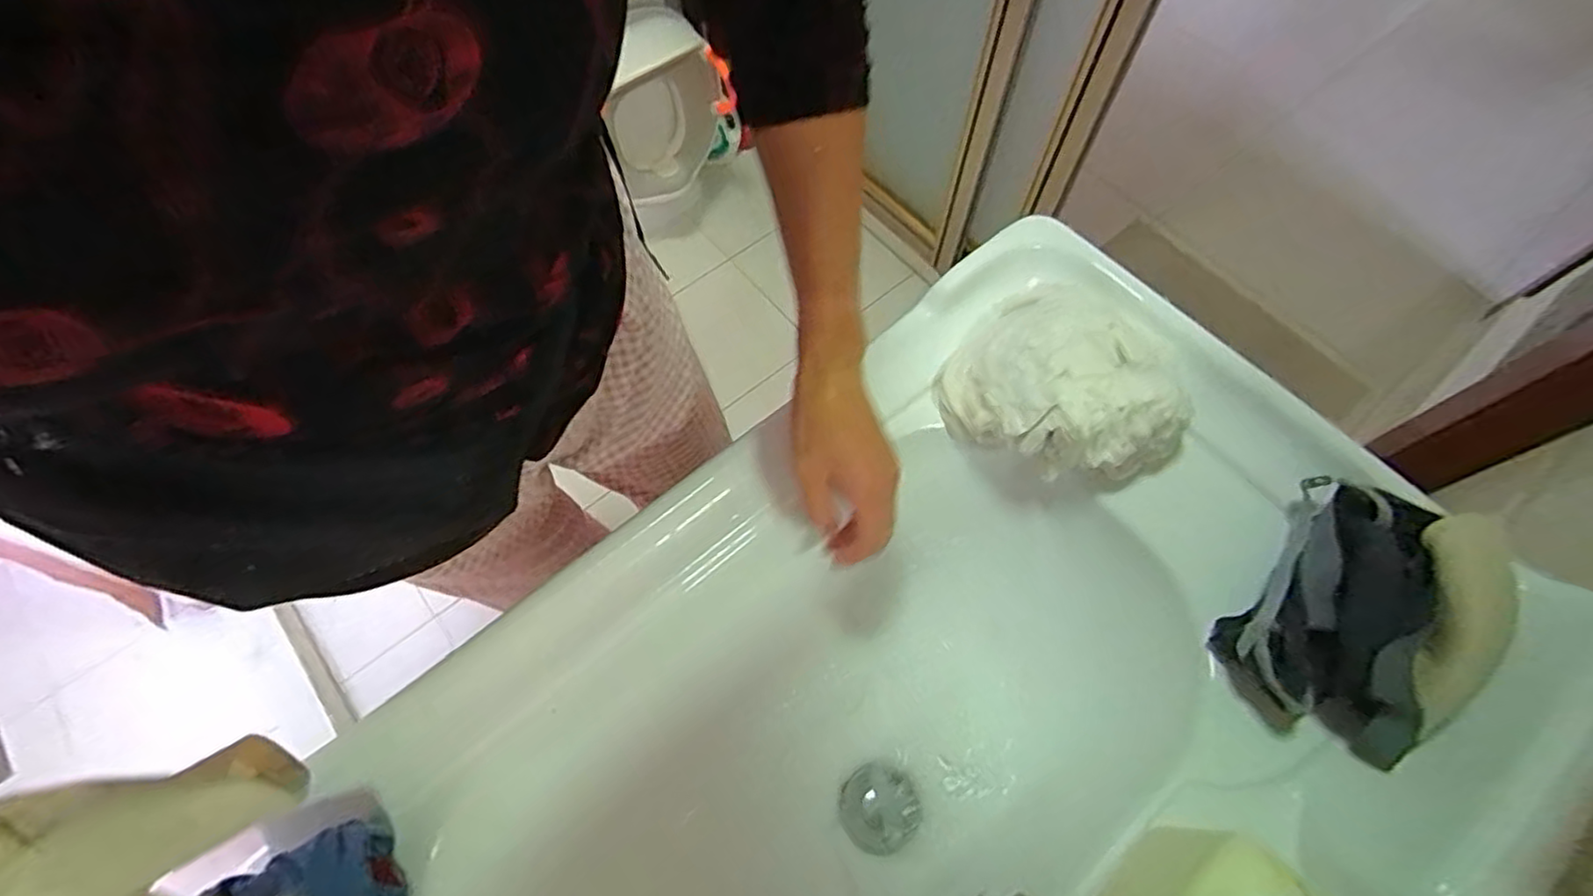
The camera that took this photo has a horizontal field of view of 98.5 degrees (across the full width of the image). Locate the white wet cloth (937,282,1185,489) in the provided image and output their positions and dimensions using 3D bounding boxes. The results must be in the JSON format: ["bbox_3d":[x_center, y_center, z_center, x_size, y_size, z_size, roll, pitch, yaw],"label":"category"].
[{"bbox_3d":[0.211,-0.051,0.521,0.179,0.073,0.143,31,70,13],"label":"white wet cloth"}]

